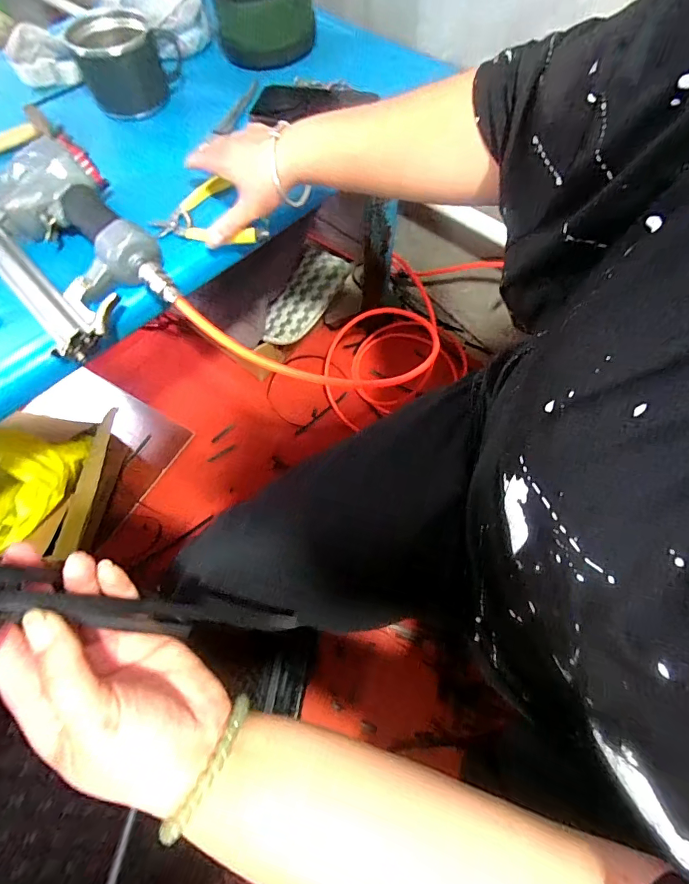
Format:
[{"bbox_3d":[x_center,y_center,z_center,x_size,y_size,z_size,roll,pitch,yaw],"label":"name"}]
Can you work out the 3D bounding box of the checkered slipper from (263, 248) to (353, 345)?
[{"bbox_3d":[-0.081,-0.309,0.894,0.115,0.051,0.235,23,67,11],"label":"checkered slipper"}]

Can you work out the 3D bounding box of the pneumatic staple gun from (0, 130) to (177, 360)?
[{"bbox_3d":[-0.284,-0.199,0.425,0.152,0.059,0.260,-37,70,-15],"label":"pneumatic staple gun"}]

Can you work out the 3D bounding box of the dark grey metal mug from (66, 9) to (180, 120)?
[{"bbox_3d":[-0.295,-0.527,0.575,0.129,0.075,0.115,-15,65,-6],"label":"dark grey metal mug"}]

